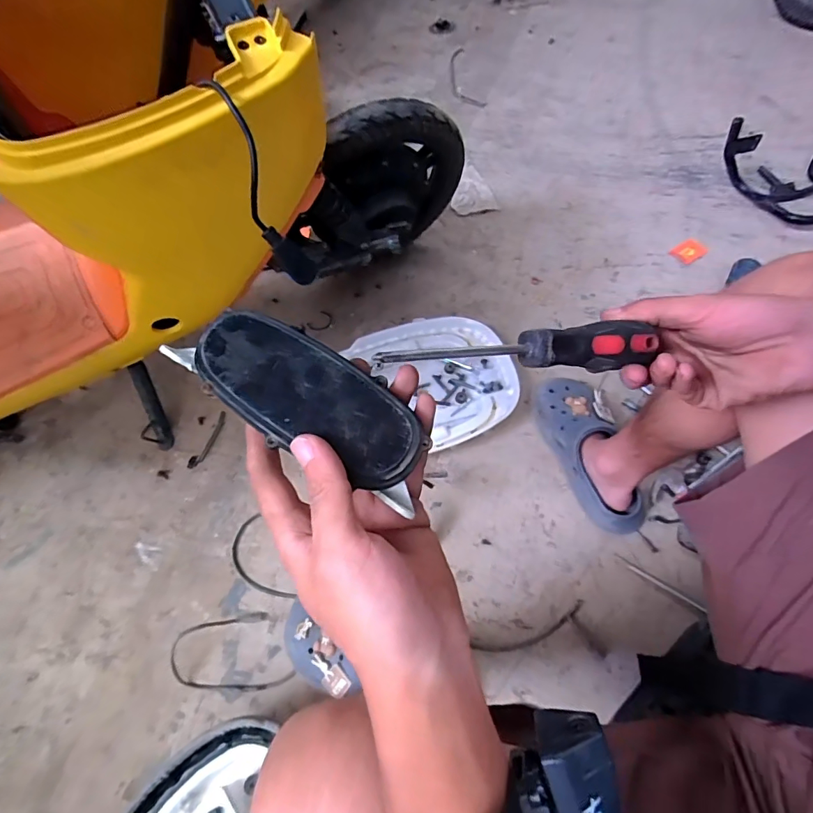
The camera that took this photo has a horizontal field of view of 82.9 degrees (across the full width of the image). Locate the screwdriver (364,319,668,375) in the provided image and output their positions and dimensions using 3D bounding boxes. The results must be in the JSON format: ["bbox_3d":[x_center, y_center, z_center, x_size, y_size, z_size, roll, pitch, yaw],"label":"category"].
[{"bbox_3d":[0.073,-0.035,0.272,0.188,0.020,0.030,-5,59,-20],"label":"screwdriver"}]

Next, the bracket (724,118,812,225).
[{"bbox_3d":[0.872,-0.535,0.991,0.310,0.152,0.291,37,69,22],"label":"bracket"}]

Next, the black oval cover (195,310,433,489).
[{"bbox_3d":[-0.049,-0.006,0.233,0.122,0.013,0.052,30,66,6],"label":"black oval cover"}]

